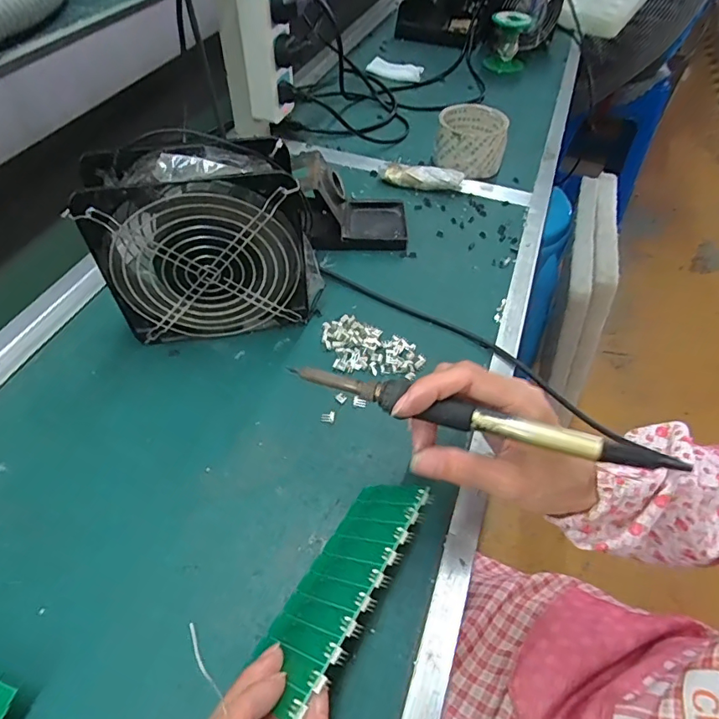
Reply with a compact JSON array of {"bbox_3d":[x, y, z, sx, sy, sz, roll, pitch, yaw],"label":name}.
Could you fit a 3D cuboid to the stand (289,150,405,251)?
[{"bbox_3d":[-0.006,-0.165,0.493,0.110,0.072,0.075,0,51,-2],"label":"stand"}]

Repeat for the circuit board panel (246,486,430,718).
[{"bbox_3d":[-0.011,0.127,0.277,0.005,0.060,0.135,53,50,-17],"label":"circuit board panel"}]

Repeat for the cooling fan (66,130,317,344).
[{"bbox_3d":[-0.117,-0.089,0.381,0.155,0.155,0.059,-7,52,-7],"label":"cooling fan"}]

